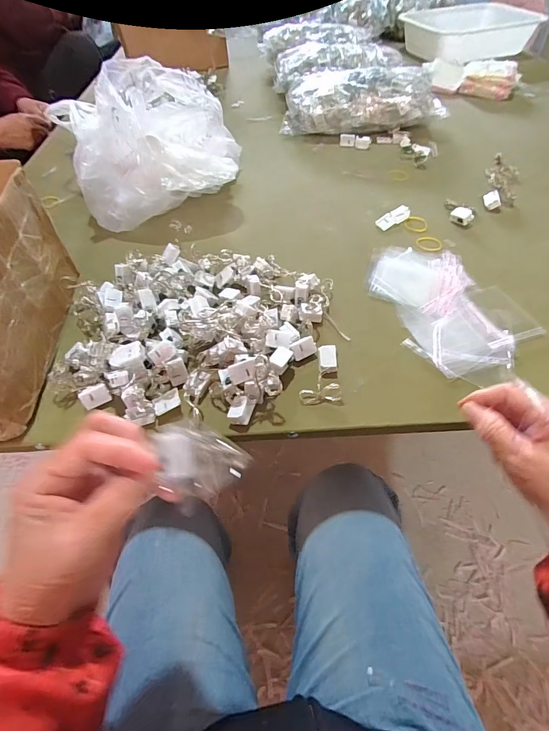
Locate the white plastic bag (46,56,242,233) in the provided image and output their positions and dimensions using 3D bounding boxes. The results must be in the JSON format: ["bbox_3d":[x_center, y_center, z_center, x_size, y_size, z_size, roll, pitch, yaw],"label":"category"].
[{"bbox_3d":[-0.191,-0.328,0.566,0.264,0.163,0.198,-7,52,-2],"label":"white plastic bag"}]

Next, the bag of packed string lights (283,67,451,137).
[{"bbox_3d":[0.175,-0.522,0.737,0.309,0.090,0.144,9,53,11],"label":"bag of packed string lights"}]

